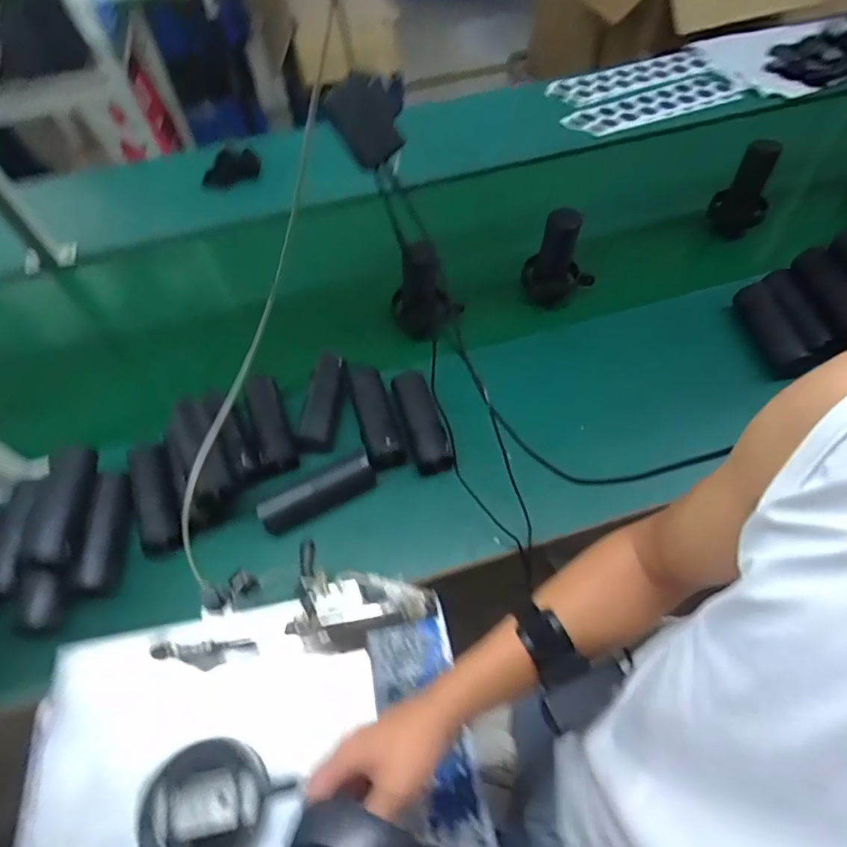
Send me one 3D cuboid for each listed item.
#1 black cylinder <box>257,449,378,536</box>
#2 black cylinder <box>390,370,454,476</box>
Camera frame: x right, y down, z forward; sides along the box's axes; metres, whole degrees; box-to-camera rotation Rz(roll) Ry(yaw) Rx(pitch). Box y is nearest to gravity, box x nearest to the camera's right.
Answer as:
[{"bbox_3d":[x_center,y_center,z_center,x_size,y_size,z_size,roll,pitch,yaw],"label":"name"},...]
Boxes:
[{"bbox_3d":[-0.146,0.098,0.725,0.165,0.050,0.048,-28,60,-14],"label":"black cylinder"},{"bbox_3d":[-0.005,-0.005,0.771,0.060,0.063,0.166,-15,58,-6],"label":"black cylinder"}]

